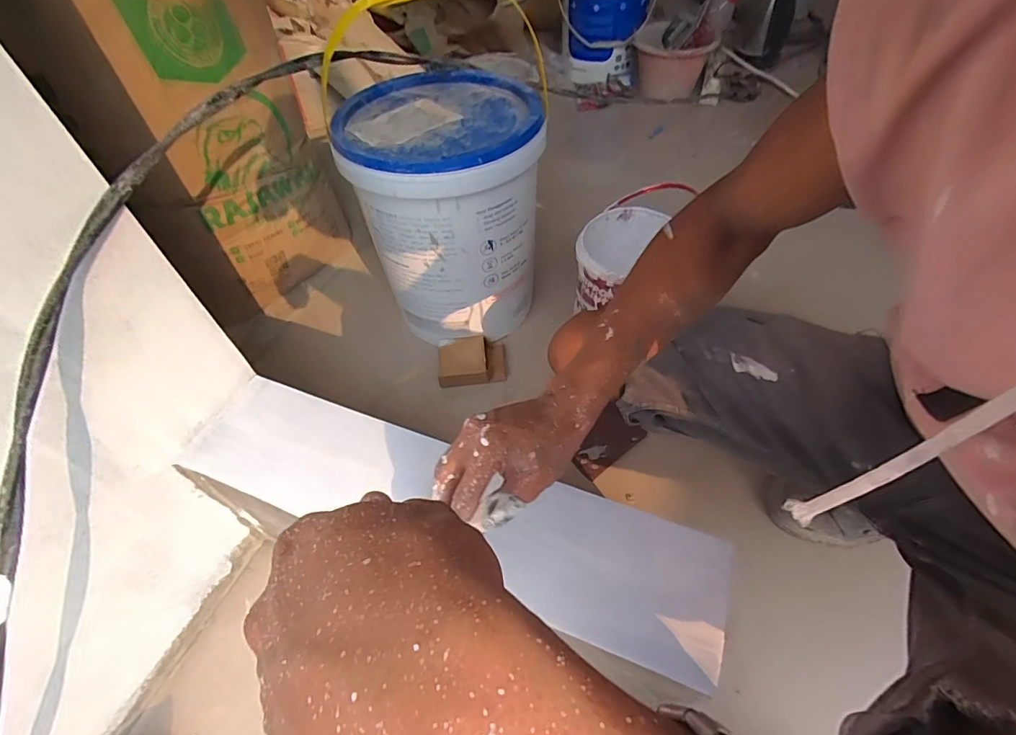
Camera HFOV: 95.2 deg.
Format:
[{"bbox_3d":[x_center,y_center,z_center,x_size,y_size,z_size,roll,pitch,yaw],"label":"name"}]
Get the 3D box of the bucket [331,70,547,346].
[{"bbox_3d":[-0.088,-0.261,0.794,0.288,0.328,0.293,-2,52,2],"label":"bucket"}]

